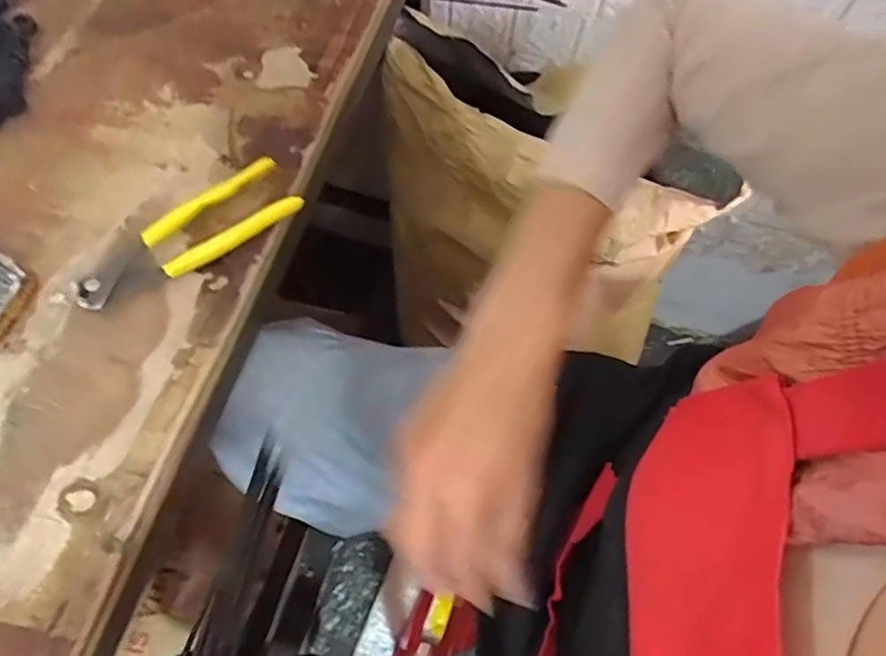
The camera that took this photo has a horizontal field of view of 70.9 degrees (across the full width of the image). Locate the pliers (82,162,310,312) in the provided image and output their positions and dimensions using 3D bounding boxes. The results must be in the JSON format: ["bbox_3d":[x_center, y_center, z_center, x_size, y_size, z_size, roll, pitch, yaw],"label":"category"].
[{"bbox_3d":[-0.187,-0.070,0.456,0.162,0.017,0.054,-27,70,-13],"label":"pliers"}]

